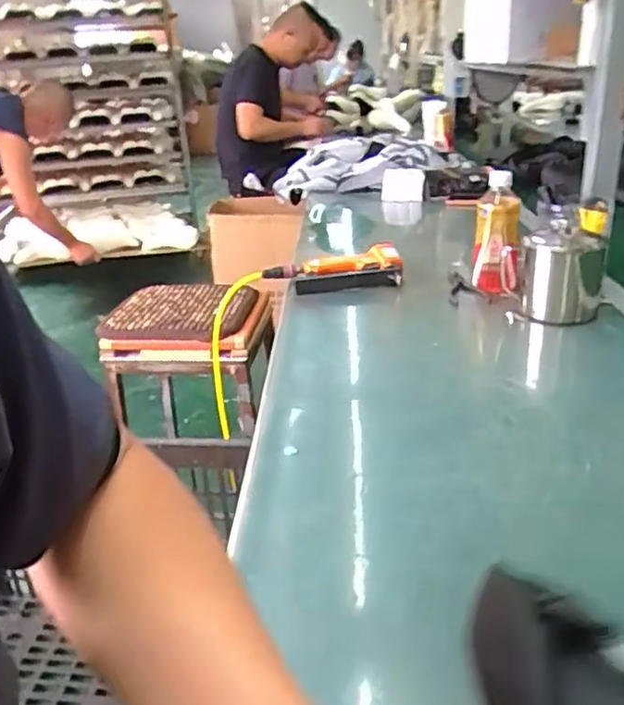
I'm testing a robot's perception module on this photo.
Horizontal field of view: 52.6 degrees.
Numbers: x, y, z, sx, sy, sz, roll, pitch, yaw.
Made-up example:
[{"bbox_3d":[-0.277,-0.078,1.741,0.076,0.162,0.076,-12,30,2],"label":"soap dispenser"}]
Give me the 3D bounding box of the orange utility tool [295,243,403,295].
[{"bbox_3d":[0.064,-0.136,1.093,0.182,0.059,0.089,-3,25,1],"label":"orange utility tool"}]

